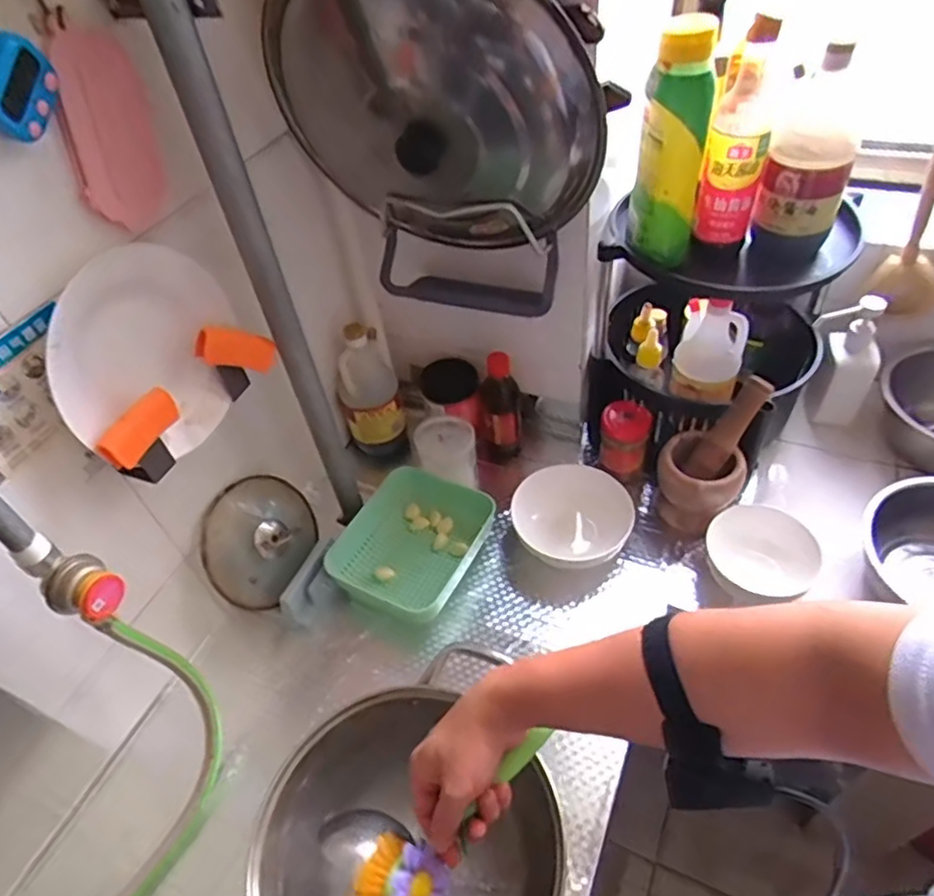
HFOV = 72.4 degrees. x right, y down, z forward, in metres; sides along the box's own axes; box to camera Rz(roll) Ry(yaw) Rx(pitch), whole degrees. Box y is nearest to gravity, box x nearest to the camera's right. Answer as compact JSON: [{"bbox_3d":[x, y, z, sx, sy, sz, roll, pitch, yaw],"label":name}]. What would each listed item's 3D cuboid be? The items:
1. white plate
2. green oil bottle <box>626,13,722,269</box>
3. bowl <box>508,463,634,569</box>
[{"bbox_3d":[-0.293,-0.084,0.597,0.032,0.184,0.194,17,52,22],"label":"white plate"},{"bbox_3d":[0.212,-0.305,0.664,0.070,0.226,0.057,6,48,13],"label":"green oil bottle"},{"bbox_3d":[0.135,0.097,0.837,0.148,0.065,0.146,-4,47,4],"label":"bowl"}]

